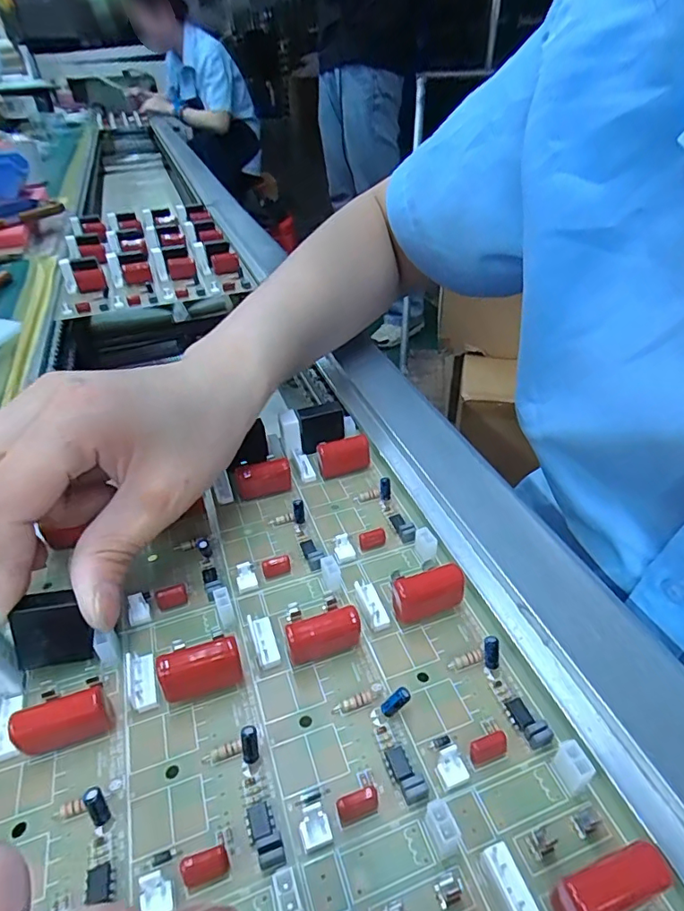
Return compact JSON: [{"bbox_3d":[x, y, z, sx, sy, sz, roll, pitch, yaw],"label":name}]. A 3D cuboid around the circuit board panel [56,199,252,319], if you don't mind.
[{"bbox_3d":[-0.222,-0.237,0.589,0.175,0.027,0.293,-14,40,-16],"label":"circuit board panel"}]

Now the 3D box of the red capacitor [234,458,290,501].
[{"bbox_3d":[-0.039,0.013,0.258,0.027,0.021,0.006,-13,39,-14],"label":"red capacitor"}]

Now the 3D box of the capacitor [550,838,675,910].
[{"bbox_3d":[0.065,0.110,0.129,0.031,0.017,0.010,-13,39,-15],"label":"capacitor"}]

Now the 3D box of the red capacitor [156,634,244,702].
[{"bbox_3d":[-0.048,0.075,0.179,0.026,0.020,0.011,-11,39,-12],"label":"red capacitor"}]

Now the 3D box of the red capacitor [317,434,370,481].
[{"bbox_3d":[0.001,0.001,0.272,0.026,0.020,0.009,-13,39,-14],"label":"red capacitor"}]

